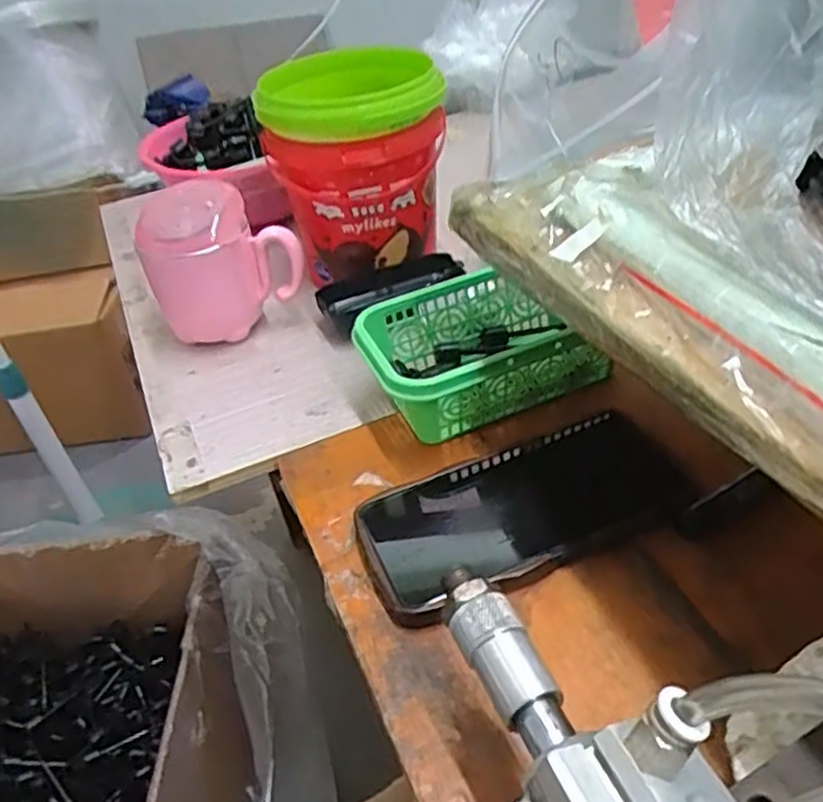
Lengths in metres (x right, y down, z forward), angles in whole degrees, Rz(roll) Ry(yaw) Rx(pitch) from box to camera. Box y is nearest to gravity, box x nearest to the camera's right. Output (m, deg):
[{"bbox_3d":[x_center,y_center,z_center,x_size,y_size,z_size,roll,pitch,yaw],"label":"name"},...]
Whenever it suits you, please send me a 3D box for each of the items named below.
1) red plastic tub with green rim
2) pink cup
[{"bbox_3d":[-0.041,-0.175,0.563,0.124,0.155,0.124,-5,39,4],"label":"red plastic tub with green rim"},{"bbox_3d":[-0.142,-0.104,0.531,0.100,0.107,0.091,-21,41,-16],"label":"pink cup"}]

